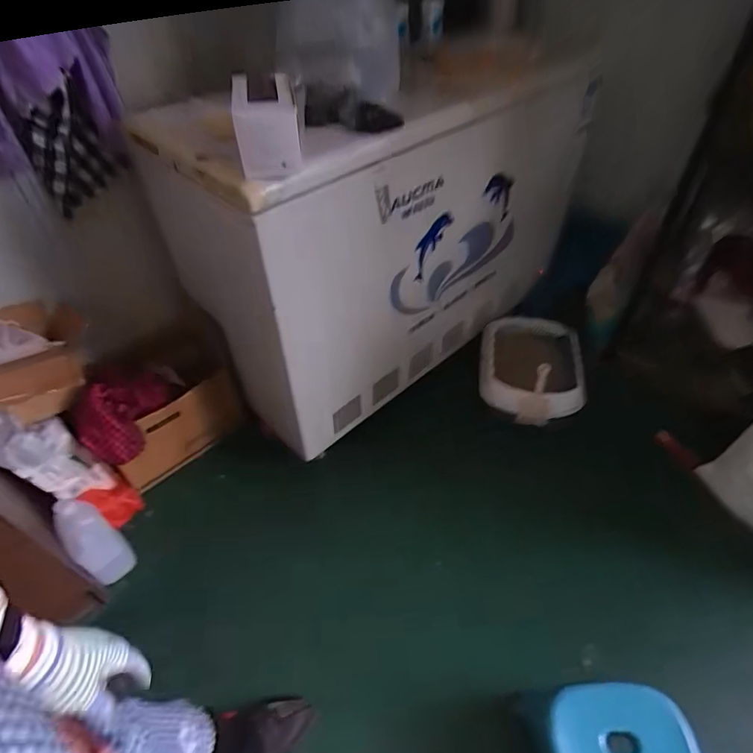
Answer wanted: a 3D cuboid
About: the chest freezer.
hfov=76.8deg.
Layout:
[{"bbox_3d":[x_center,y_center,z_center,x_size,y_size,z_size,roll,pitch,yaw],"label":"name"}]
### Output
[{"bbox_3d":[0.046,-0.446,1.441,1.135,0.854,0.521,-34,56,-23],"label":"chest freezer"}]

